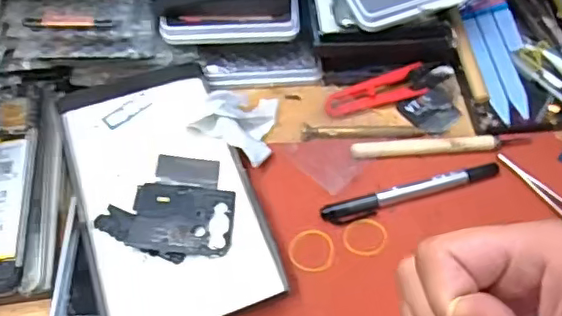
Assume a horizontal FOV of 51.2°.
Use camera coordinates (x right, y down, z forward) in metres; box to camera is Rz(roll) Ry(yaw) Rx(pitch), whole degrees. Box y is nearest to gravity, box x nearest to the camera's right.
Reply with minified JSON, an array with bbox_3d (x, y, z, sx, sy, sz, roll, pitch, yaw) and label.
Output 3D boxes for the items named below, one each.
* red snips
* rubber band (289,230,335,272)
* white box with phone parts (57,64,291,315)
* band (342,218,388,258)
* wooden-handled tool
[{"bbox_3d":[0.085,-0.056,0.447,0.103,0.013,0.020,-17,60,-11],"label":"red snips"},{"bbox_3d":[0.020,0.060,0.380,0.029,0.004,0.029,0,58,-1],"label":"rubber band"},{"bbox_3d":[-0.079,0.021,0.398,0.112,0.020,0.193,-17,60,-11],"label":"white box with phone parts"},{"bbox_3d":[0.056,0.052,0.386,0.029,0.004,0.025,-11,59,-8],"label":"band"},{"bbox_3d":[0.116,-0.010,0.424,0.131,0.007,0.014,-5,59,-4],"label":"wooden-handled tool"}]

